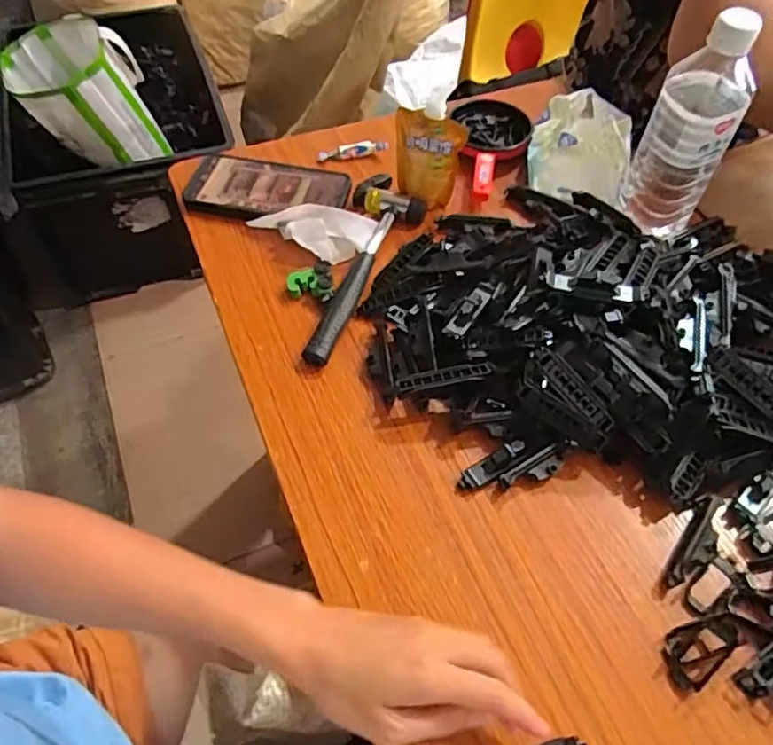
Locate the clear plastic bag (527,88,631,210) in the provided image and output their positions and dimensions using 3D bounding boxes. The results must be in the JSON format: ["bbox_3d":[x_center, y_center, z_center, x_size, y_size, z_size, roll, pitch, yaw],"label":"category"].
[{"bbox_3d":[0.204,-0.242,0.642,0.100,0.048,0.130,17,56,10],"label":"clear plastic bag"}]

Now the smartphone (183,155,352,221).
[{"bbox_3d":[-0.122,-0.185,0.631,0.160,0.015,0.082,11,55,6],"label":"smartphone"}]

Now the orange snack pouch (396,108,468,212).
[{"bbox_3d":[0.039,-0.209,0.609,0.067,0.083,0.034,16,55,9],"label":"orange snack pouch"}]

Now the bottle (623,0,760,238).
[{"bbox_3d":[0.261,-0.206,0.537,0.070,0.195,0.067,22,57,13],"label":"bottle"}]

